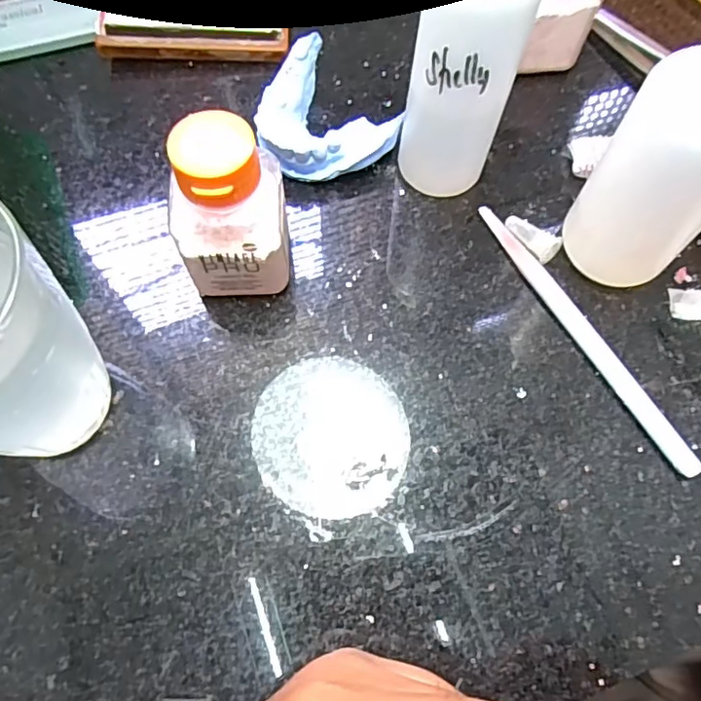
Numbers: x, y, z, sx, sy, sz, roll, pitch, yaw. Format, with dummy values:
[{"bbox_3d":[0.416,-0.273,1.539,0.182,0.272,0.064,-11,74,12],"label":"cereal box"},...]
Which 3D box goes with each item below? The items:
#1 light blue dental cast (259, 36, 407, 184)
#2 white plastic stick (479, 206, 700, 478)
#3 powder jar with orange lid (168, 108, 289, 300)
[{"bbox_3d":[-0.008,-0.112,0.274,0.064,0.021,0.066,9,68,3],"label":"light blue dental cast"},{"bbox_3d":[0.096,-0.009,0.241,0.009,0.004,0.137,-28,71,-11],"label":"white plastic stick"},{"bbox_3d":[-0.045,-0.050,0.220,0.041,0.071,0.034,-5,68,-3],"label":"powder jar with orange lid"}]

